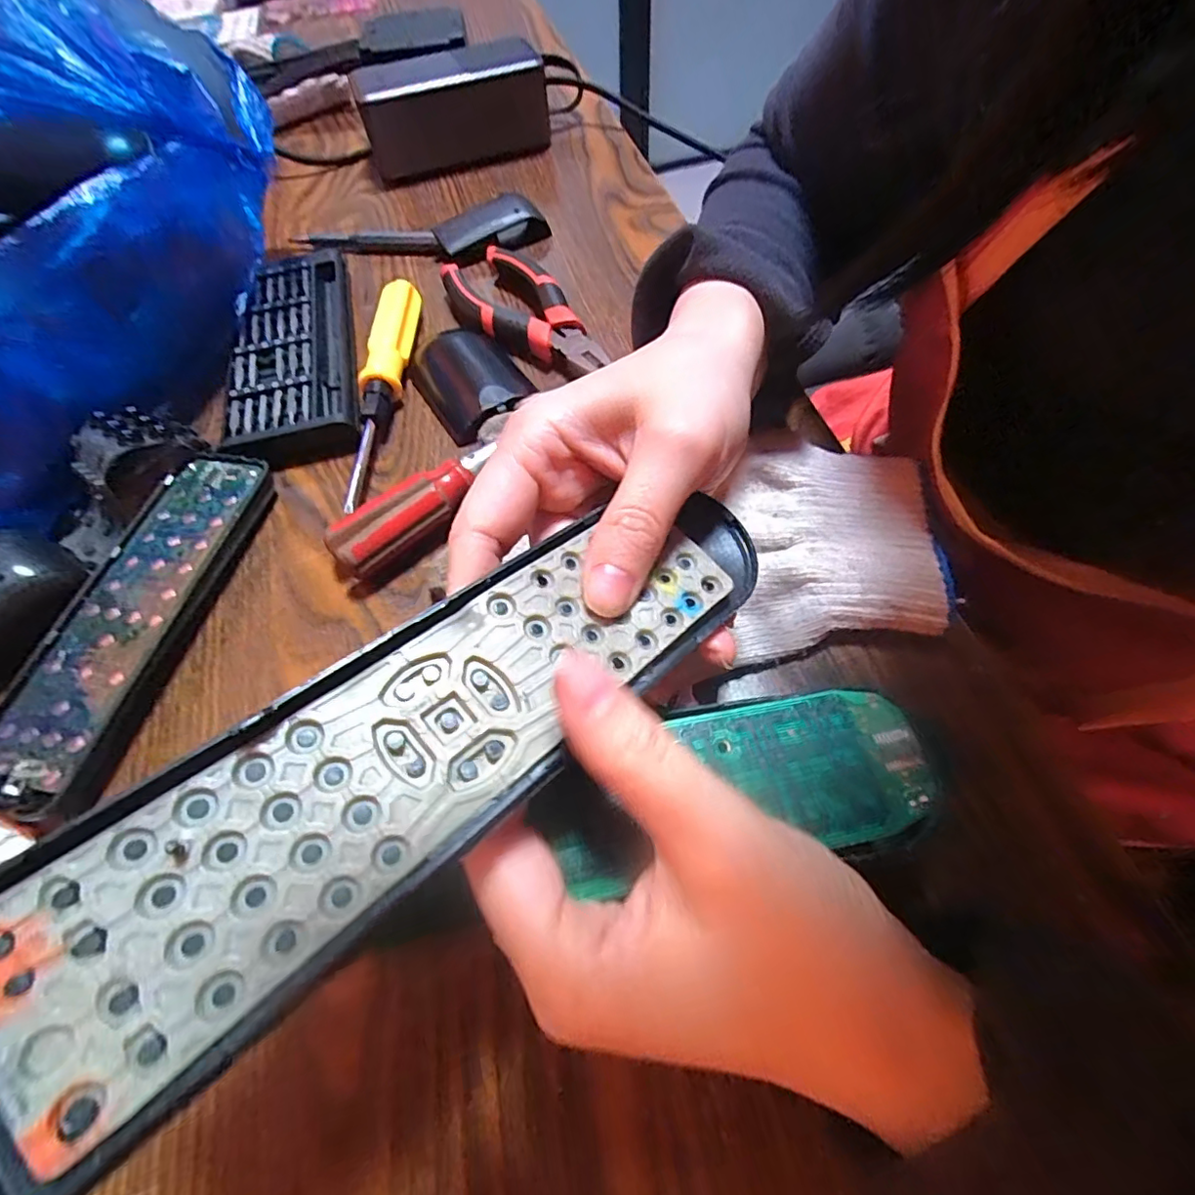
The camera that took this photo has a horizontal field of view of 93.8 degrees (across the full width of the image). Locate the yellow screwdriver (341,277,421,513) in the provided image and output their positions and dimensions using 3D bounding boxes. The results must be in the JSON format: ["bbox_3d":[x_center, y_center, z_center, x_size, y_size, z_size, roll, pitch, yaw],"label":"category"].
[{"bbox_3d":[-0.107,-0.107,0.278,0.018,0.018,0.146,-1,60,3],"label":"yellow screwdriver"}]

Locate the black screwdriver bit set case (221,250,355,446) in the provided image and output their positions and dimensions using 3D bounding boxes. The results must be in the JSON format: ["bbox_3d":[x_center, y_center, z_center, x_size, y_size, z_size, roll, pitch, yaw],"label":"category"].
[{"bbox_3d":[-0.163,-0.133,0.296,0.058,0.017,0.142,-15,60,-5],"label":"black screwdriver bit set case"}]

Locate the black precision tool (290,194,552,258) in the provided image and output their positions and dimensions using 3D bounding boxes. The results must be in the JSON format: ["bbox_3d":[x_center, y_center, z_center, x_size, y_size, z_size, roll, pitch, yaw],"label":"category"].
[{"bbox_3d":[-0.114,-0.233,0.357,0.161,0.017,0.037,-3,60,1],"label":"black precision tool"}]

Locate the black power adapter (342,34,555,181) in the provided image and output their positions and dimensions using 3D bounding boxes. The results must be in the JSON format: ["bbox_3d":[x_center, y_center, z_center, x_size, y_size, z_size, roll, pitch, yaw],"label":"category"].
[{"bbox_3d":[-0.101,-0.349,0.401,0.128,0.057,0.054,-14,60,-4],"label":"black power adapter"}]

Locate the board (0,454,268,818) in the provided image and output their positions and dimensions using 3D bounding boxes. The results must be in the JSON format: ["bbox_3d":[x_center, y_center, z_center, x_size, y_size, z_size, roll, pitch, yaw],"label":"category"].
[{"bbox_3d":[-0.184,0.005,0.224,0.047,0.015,0.151,8,61,8],"label":"board"}]

